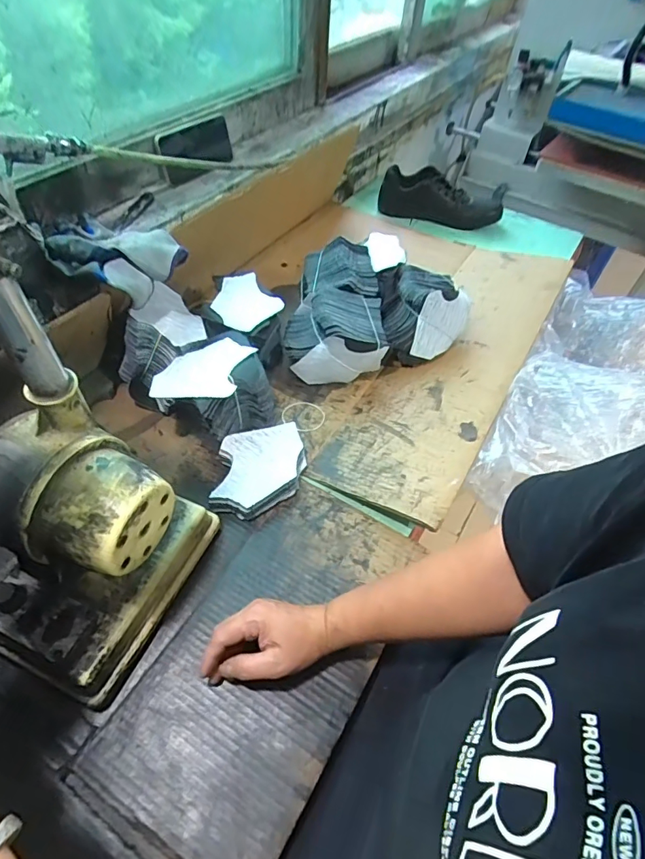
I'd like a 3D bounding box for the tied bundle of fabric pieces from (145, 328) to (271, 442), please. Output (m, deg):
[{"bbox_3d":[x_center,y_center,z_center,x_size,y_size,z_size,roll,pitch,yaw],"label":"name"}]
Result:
[{"bbox_3d":[-0.150,-0.048,0.654,0.154,0.107,0.118,-31,59,-25],"label":"tied bundle of fabric pieces"}]

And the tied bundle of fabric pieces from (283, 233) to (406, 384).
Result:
[{"bbox_3d":[0.016,-0.188,0.761,0.147,0.124,0.206,-1,51,-5],"label":"tied bundle of fabric pieces"}]

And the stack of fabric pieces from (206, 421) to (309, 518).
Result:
[{"bbox_3d":[-0.082,0.051,0.627,0.110,0.033,0.133,3,51,-2],"label":"stack of fabric pieces"}]

